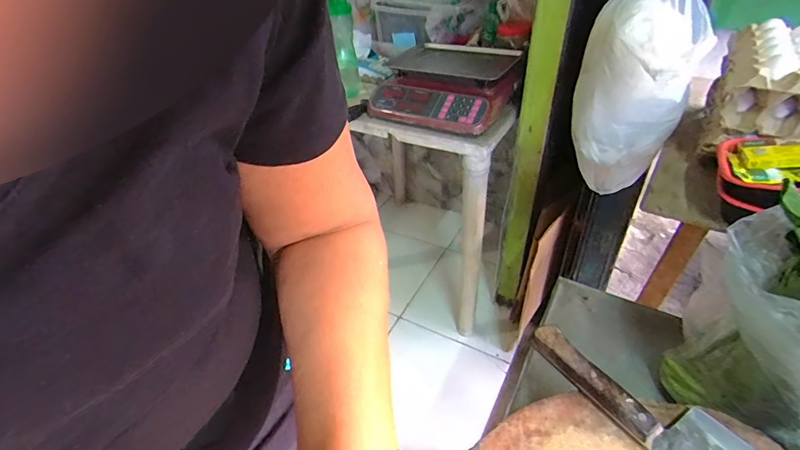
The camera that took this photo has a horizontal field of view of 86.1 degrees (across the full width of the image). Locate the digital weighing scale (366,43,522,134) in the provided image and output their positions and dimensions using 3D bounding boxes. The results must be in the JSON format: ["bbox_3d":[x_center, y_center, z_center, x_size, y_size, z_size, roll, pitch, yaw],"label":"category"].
[{"bbox_3d":[0.125,-0.371,1.105,0.335,0.099,0.346,14,42,21],"label":"digital weighing scale"}]

